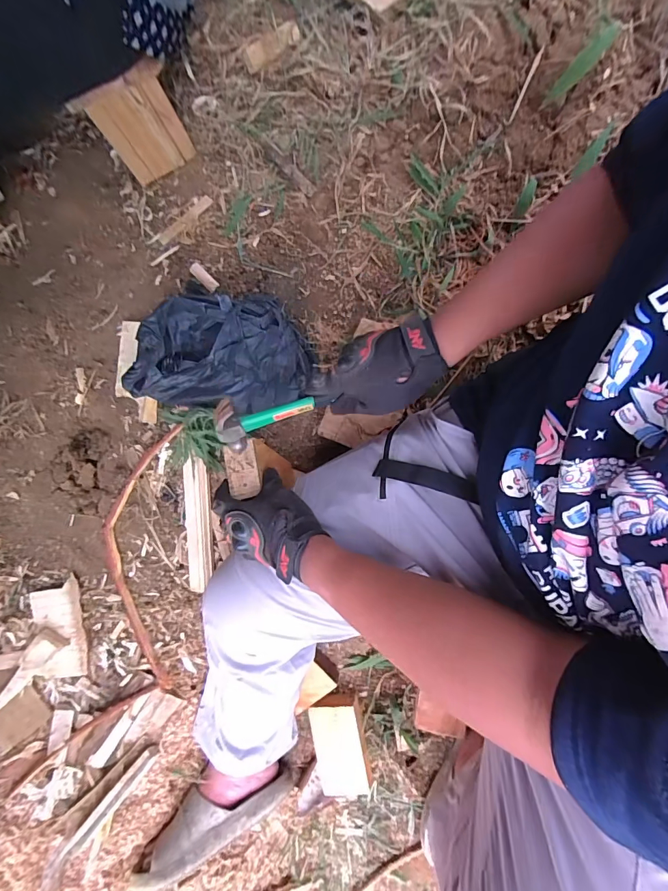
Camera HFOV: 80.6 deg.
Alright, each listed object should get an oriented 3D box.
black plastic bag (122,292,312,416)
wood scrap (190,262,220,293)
[{"bbox_3d":[-0.168,-0.156,0.638,0.272,0.084,0.203,12,75,3],"label":"black plastic bag"},{"bbox_3d":[-0.217,-0.281,0.659,0.049,0.014,0.019,43,77,-22],"label":"wood scrap"}]

